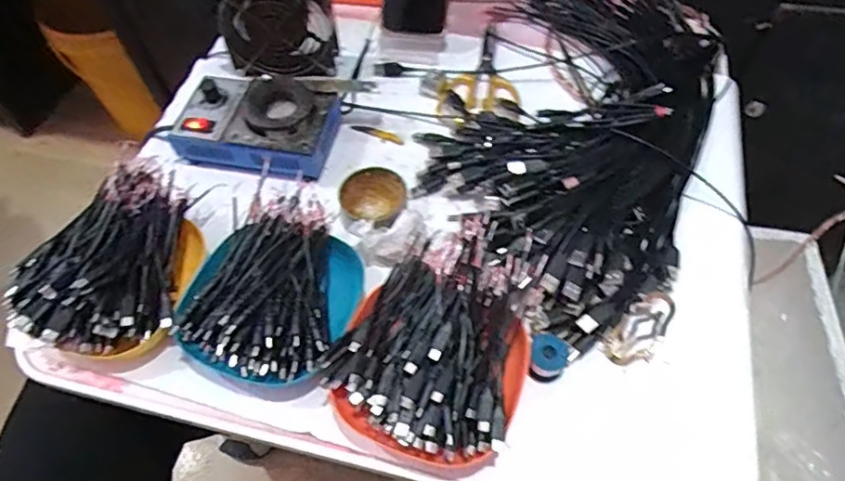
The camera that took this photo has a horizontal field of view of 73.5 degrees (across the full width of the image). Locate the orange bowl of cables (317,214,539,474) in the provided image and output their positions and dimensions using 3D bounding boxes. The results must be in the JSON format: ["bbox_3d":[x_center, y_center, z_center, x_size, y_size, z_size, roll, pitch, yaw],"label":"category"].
[{"bbox_3d":[0.018,0.076,0.439,0.140,0.050,0.180,25,62,20],"label":"orange bowl of cables"}]

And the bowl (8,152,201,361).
[{"bbox_3d":[-0.254,0.019,0.481,0.139,0.060,0.172,29,63,21],"label":"bowl"}]

